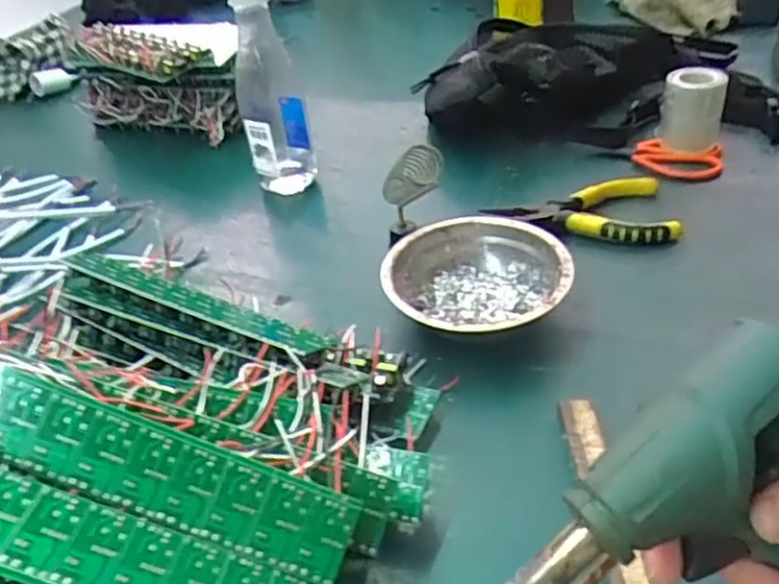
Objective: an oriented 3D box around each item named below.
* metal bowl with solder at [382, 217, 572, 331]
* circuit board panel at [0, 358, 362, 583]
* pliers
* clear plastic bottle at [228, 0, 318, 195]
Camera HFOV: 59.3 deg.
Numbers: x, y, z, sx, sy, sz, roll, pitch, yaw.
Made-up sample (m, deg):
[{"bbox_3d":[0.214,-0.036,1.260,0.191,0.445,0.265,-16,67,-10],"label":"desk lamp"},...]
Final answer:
[{"bbox_3d":[0.061,-0.005,0.492,0.124,0.046,0.121,-10,38,-4],"label":"metal bowl with solder"},{"bbox_3d":[-0.116,0.074,0.303,0.204,0.012,0.040,21,81,0],"label":"circuit board panel"},{"bbox_3d":[0.158,-0.059,0.561,0.143,0.027,0.069,-7,38,0],"label":"pliers"},{"bbox_3d":[-0.113,-0.190,0.643,0.062,0.202,0.066,-13,39,-8],"label":"clear plastic bottle"}]

